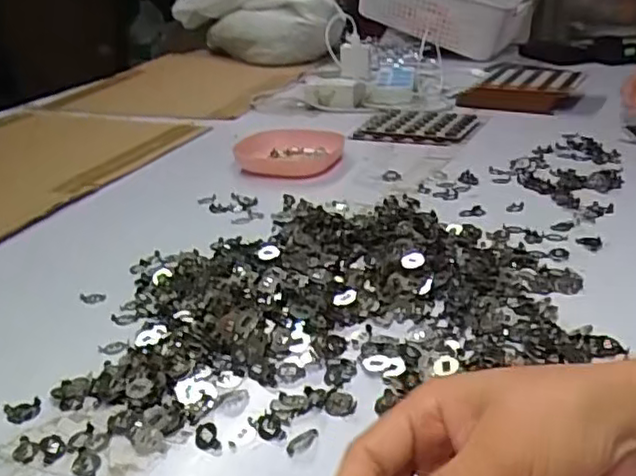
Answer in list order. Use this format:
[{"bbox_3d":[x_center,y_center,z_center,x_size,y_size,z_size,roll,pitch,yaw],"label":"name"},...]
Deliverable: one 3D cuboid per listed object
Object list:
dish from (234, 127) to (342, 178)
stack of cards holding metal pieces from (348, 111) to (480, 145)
[{"bbox_3d":[-0.039,-0.117,0.870,0.133,0.025,0.137,-4,25,2],"label":"dish"},{"bbox_3d":[0.148,-0.168,0.962,0.165,0.006,0.143,8,28,25],"label":"stack of cards holding metal pieces"}]

